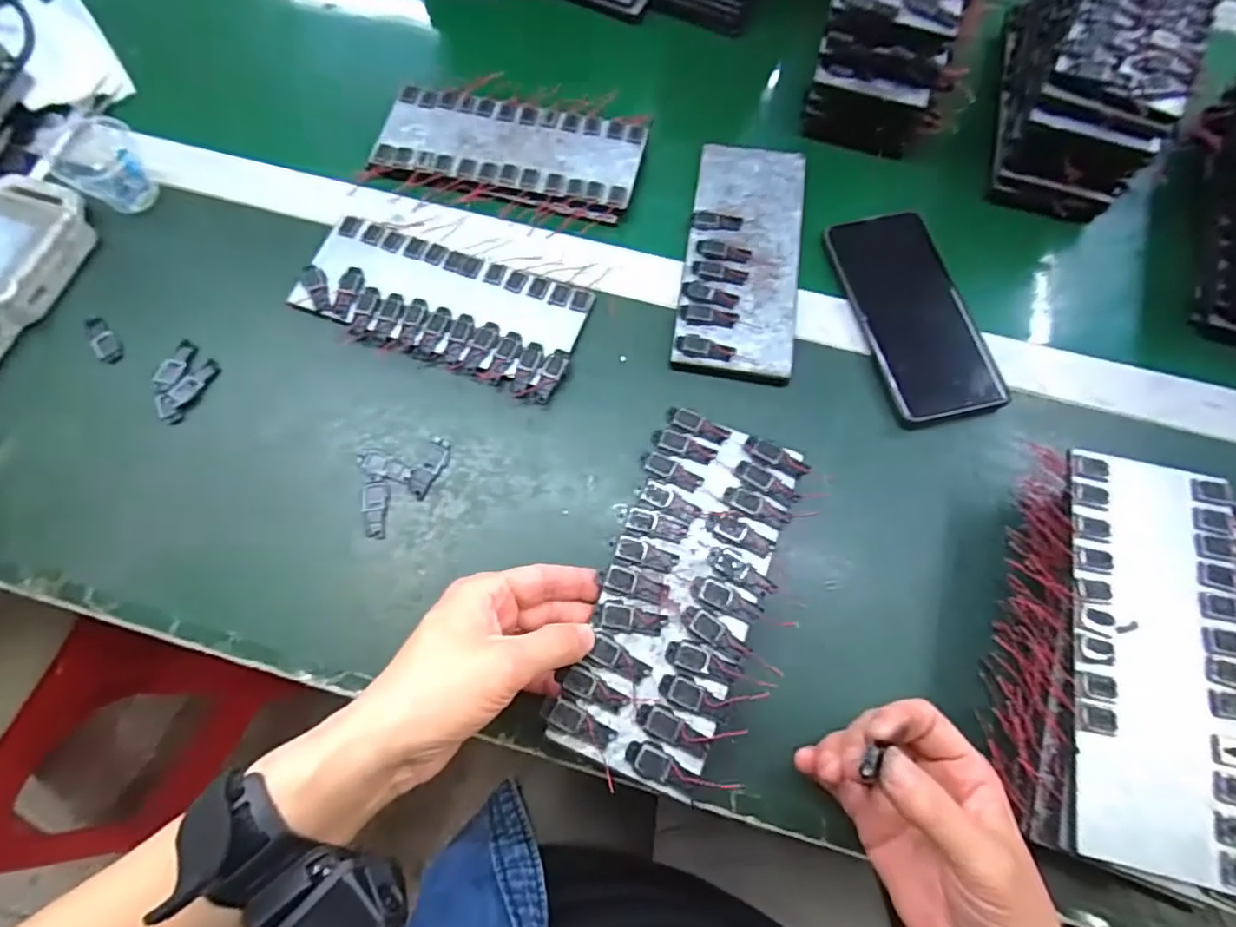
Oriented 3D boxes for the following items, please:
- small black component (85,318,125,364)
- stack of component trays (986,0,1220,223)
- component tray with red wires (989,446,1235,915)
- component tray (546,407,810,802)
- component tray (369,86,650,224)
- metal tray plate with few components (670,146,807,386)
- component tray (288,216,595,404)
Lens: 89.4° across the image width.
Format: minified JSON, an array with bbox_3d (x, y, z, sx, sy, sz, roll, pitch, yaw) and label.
[{"bbox_3d":[-0.355,-0.086,0.429,0.016,0.004,0.043,-40,75,-12],"label":"small black component"},{"bbox_3d":[0.348,-0.291,0.454,0.098,0.091,0.218,18,72,7],"label":"stack of component trays"},{"bbox_3d":[0.269,0.104,0.333,0.117,0.056,0.203,15,71,6],"label":"component tray with red wires"},{"bbox_3d":[0.037,0.067,0.346,0.087,0.009,0.199,19,71,7],"label":"component tray"},{"bbox_3d":[-0.082,-0.241,0.482,0.196,0.011,0.090,13,71,5],"label":"component tray"},{"bbox_3d":[0.093,-0.153,0.454,0.081,0.009,0.200,9,71,4],"label":"metal tray plate with few components"},{"bbox_3d":[-0.124,-0.113,0.442,0.198,0.008,0.088,20,72,7],"label":"component tray"}]

